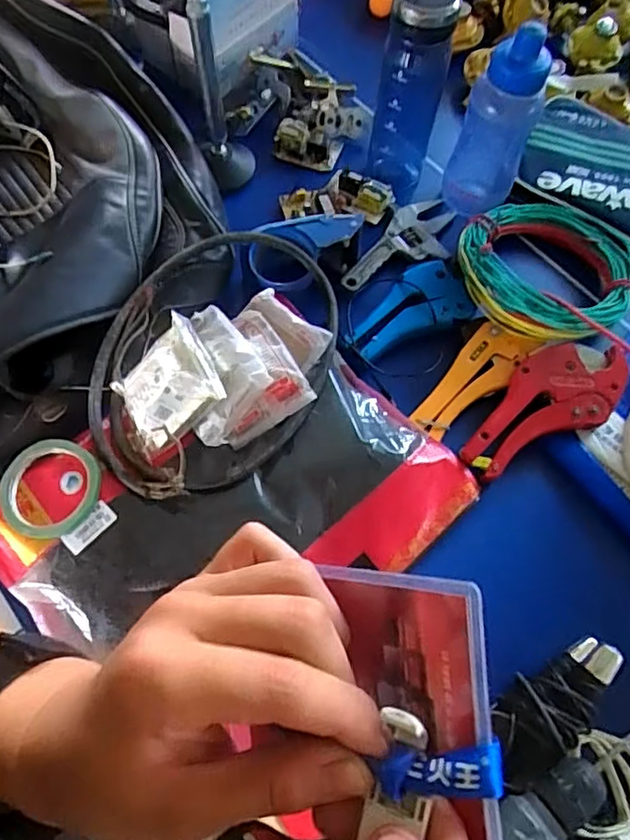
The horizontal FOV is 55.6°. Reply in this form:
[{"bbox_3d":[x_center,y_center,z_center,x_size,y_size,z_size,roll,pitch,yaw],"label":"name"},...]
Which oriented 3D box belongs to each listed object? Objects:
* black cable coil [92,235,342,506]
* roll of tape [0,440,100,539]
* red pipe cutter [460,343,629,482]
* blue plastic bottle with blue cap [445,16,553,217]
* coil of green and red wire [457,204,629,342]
[{"bbox_3d":[-0.101,-0.071,0.626,0.232,0.025,0.331,29,67,10],"label":"black cable coil"},{"bbox_3d":[-0.249,0.065,0.568,0.087,0.022,0.094,1,65,-2],"label":"roll of tape"},{"bbox_3d":[0.244,-0.021,0.645,0.205,0.027,0.096,-24,68,-13],"label":"red pipe cutter"},{"bbox_3d":[0.219,-0.354,0.711,0.084,0.200,0.081,24,66,8],"label":"blue plastic bottle with blue cap"},{"bbox_3d":[0.288,-0.193,0.723,0.222,0.045,0.209,-27,69,-14],"label":"coil of green and red wire"}]

